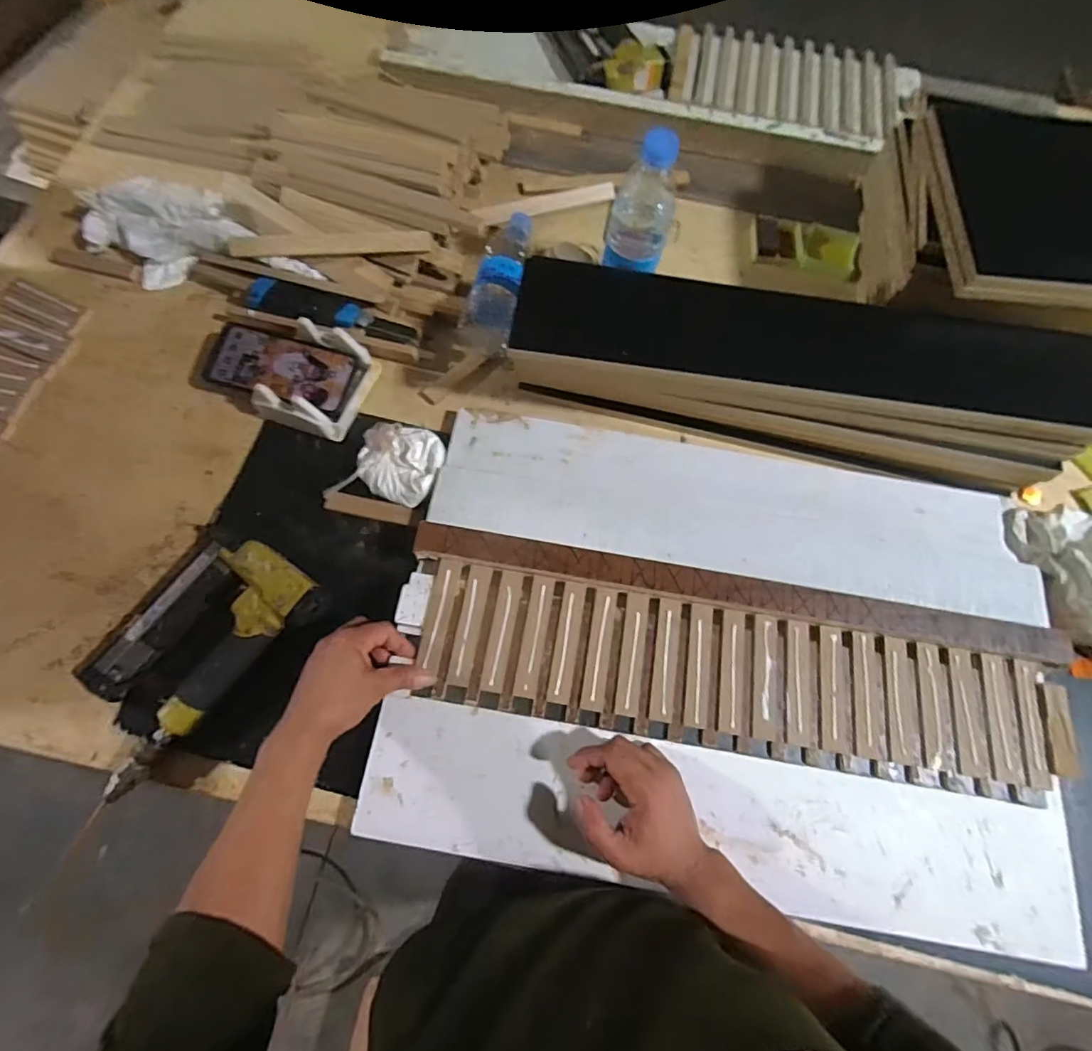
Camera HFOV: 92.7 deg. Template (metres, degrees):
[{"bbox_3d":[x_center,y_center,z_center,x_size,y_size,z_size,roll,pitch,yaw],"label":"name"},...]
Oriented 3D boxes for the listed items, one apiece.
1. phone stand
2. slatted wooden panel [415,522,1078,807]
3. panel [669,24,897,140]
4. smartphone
[{"bbox_3d":[-0.258,-0.163,0.588,0.100,0.052,0.120,19,72,5],"label":"phone stand"},{"bbox_3d":[0.176,0.126,0.485,0.591,0.021,0.152,10,71,1],"label":"slatted wooden panel"},{"bbox_3d":[0.356,-0.673,0.779,0.324,0.023,0.201,16,72,4],"label":"panel"},{"bbox_3d":[-0.297,-0.176,0.586,0.164,0.016,0.077,17,73,1],"label":"smartphone"}]

